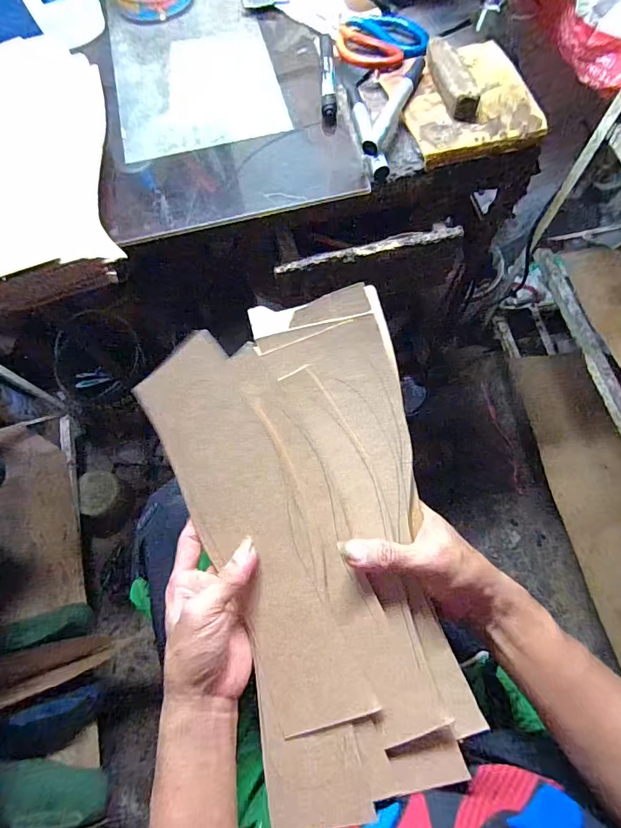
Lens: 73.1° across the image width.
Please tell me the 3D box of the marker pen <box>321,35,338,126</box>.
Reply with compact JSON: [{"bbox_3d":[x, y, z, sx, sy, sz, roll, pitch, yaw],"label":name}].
[{"bbox_3d":[0.021,-0.387,0.477,0.018,0.017,0.137,0,69,1],"label":"marker pen"}]

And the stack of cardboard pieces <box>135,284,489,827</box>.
[{"bbox_3d":[-0.013,0.107,0.342,0.219,0.036,0.373,-15,82,13],"label":"stack of cardboard pieces"}]

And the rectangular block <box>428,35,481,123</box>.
[{"bbox_3d":[0.148,-0.357,0.442,0.029,0.022,0.113,-12,69,-4],"label":"rectangular block"}]

